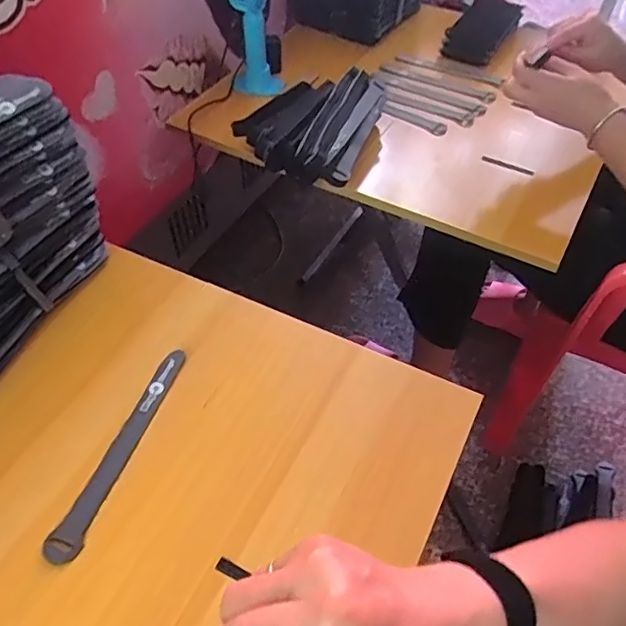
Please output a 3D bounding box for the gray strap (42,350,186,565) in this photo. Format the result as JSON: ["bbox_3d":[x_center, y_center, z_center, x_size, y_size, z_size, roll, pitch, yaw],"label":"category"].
[{"bbox_3d":[-0.157,0.109,0.476,0.022,0.009,0.195,11,52,16],"label":"gray strap"}]

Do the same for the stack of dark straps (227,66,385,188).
[{"bbox_3d":[-0.004,-0.271,0.790,0.172,0.059,0.221,14,52,12],"label":"stack of dark straps"}]

